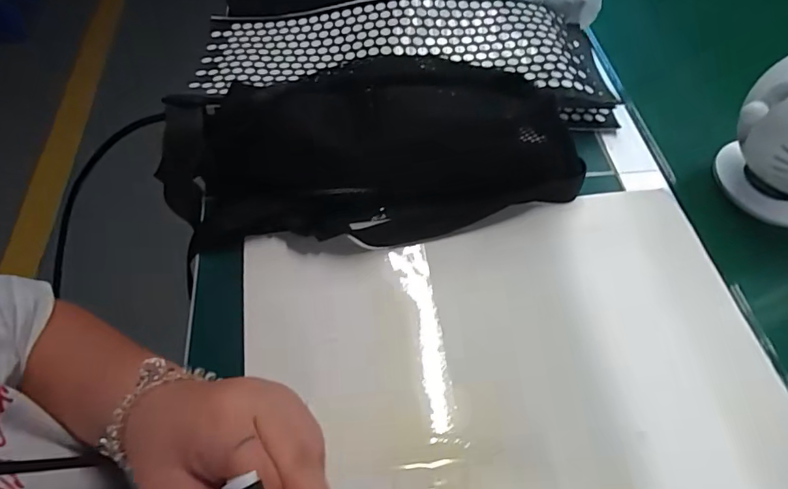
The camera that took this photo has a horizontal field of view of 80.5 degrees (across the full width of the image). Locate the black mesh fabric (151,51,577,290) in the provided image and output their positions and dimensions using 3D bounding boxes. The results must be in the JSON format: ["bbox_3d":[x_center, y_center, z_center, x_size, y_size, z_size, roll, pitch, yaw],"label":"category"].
[{"bbox_3d":[-0.013,-0.069,0.346,0.300,0.084,0.116,-13,60,-10],"label":"black mesh fabric"}]

